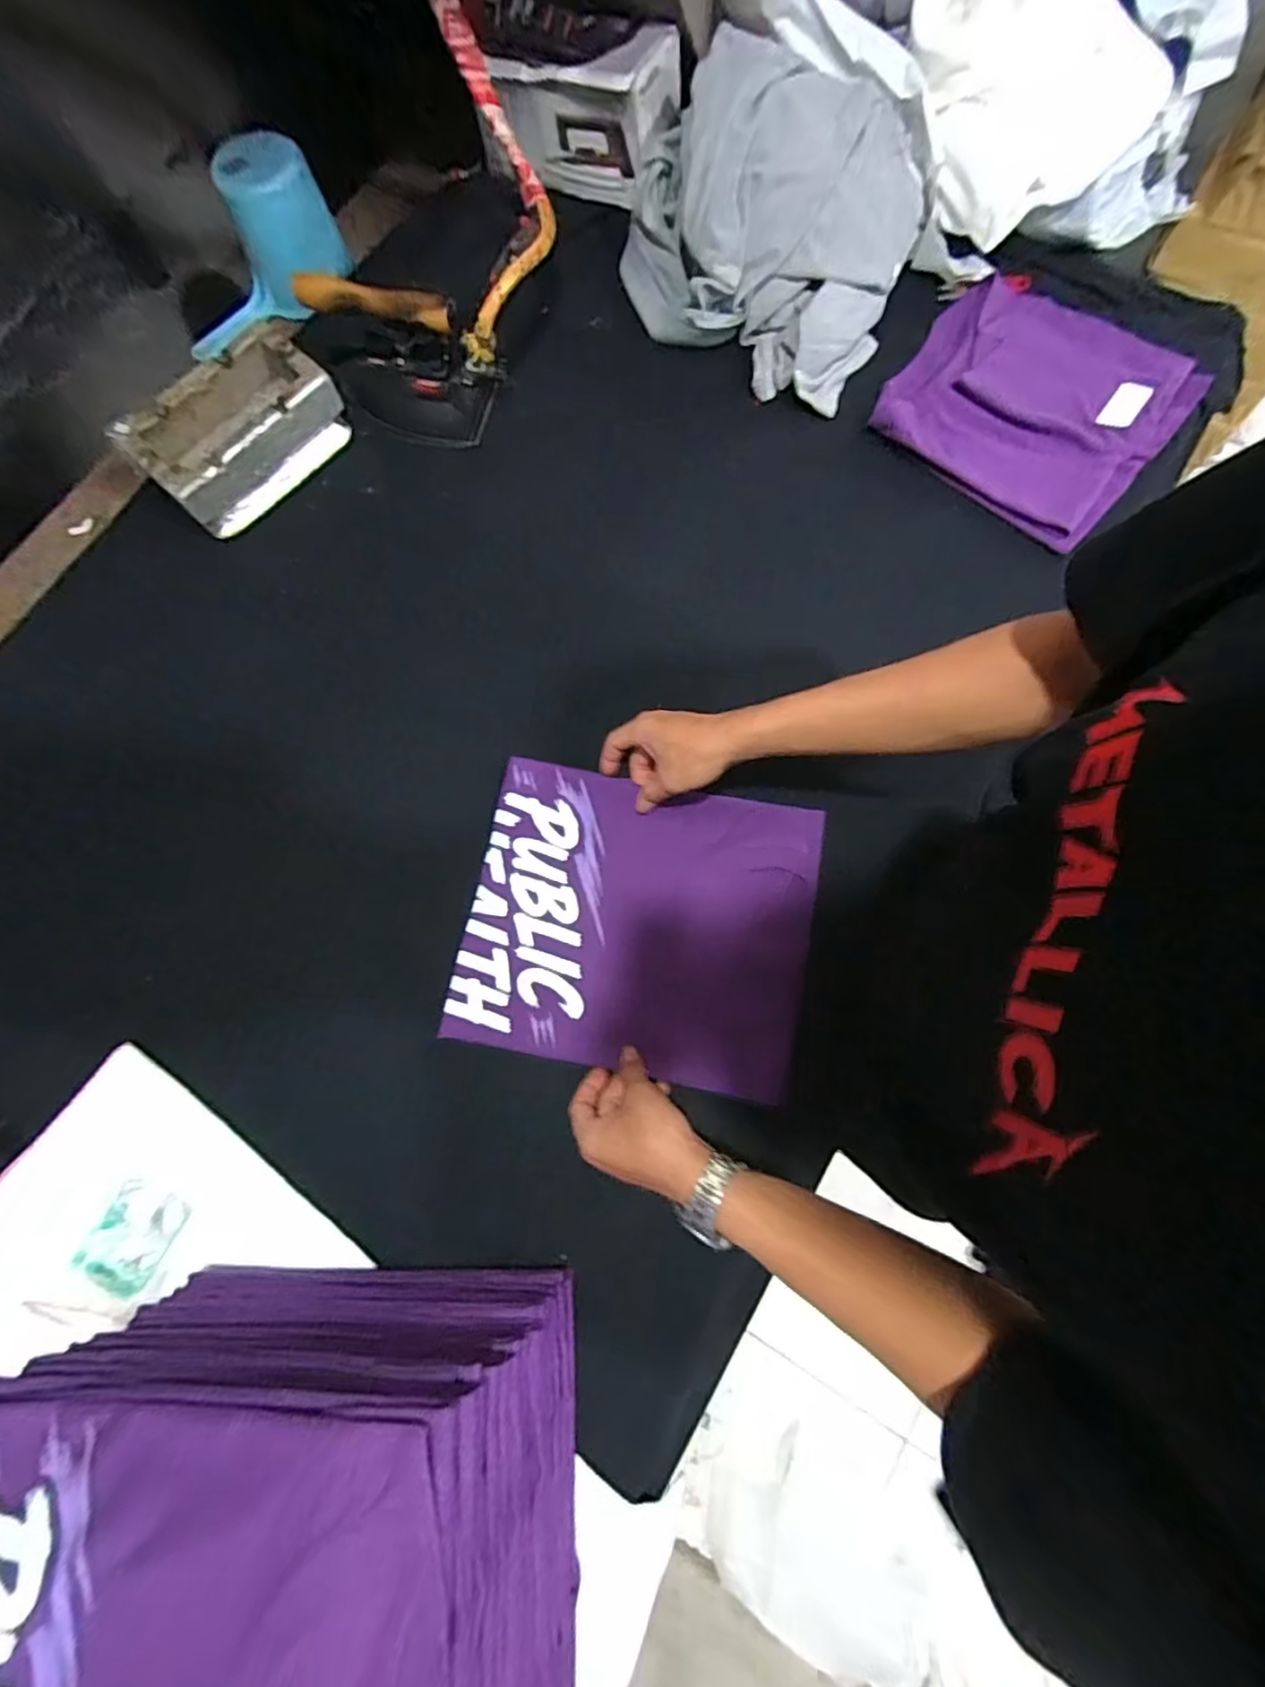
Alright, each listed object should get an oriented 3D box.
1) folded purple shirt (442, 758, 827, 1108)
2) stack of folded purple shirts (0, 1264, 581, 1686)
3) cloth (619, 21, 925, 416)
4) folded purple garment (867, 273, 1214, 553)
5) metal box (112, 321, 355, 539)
[{"bbox_3d":[0.009,0.076,0.597,0.321,0.031,0.273,10,78,4],"label":"folded purple shirt"},{"bbox_3d":[-0.222,0.463,0.388,0.336,0.217,0.263,-3,77,1],"label":"stack of folded purple shirts"},{"bbox_3d":[0.156,-0.721,0.702,0.312,0.150,0.294,21,79,6],"label":"cloth"},{"bbox_3d":[0.460,-0.514,0.713,0.287,0.028,0.275,40,81,10],"label":"folded purple garment"},{"bbox_3d":[-0.454,-0.476,0.718,0.224,0.081,0.127,-42,79,-7],"label":"metal box"}]

